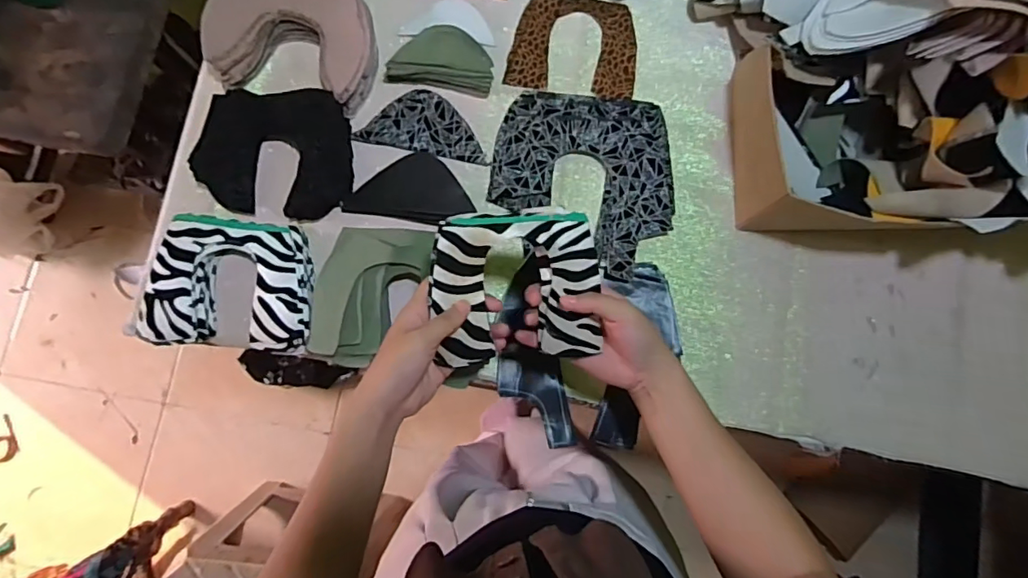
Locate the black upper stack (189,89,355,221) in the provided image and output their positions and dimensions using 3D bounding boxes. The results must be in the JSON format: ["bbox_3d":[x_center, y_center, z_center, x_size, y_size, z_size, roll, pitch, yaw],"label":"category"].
[{"bbox_3d":[-0.260,-0.147,0.583,0.158,0.028,0.135,-4,83,-2],"label":"black upper stack"}]

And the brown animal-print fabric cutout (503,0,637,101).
[{"bbox_3d":[0.071,-0.287,0.624,0.145,0.006,0.120,8,83,-1],"label":"brown animal-print fabric cutout"}]

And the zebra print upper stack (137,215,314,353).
[{"bbox_3d":[-0.290,-0.005,0.555,0.156,0.034,0.130,4,83,-1],"label":"zebra print upper stack"}]

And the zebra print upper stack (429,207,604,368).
[{"bbox_3d":[0.002,-0.003,0.447,0.134,0.020,0.123,-5,98,-1],"label":"zebra print upper stack"}]

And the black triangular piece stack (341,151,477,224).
[{"bbox_3d":[-0.115,-0.115,0.595,0.137,0.019,0.071,7,83,-1],"label":"black triangular piece stack"}]

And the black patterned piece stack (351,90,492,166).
[{"bbox_3d":[-0.099,-0.188,0.605,0.144,0.010,0.074,13,83,0],"label":"black patterned piece stack"}]

